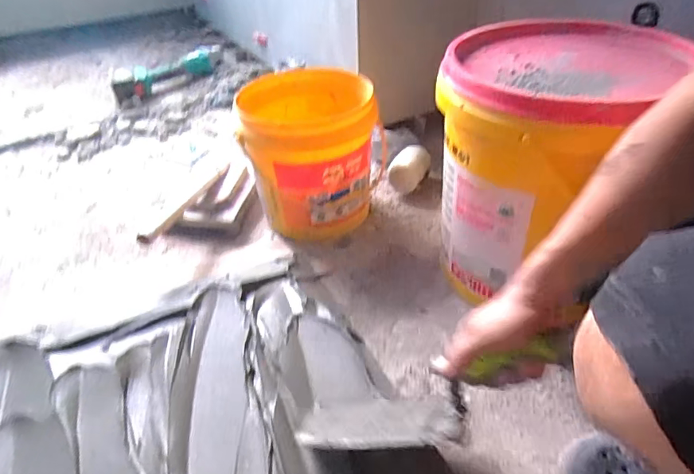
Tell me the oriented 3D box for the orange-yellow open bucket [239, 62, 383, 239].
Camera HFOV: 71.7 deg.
[{"bbox_3d":[-0.068,-0.153,0.903,0.231,0.237,0.233,-8,38,-6],"label":"orange-yellow open bucket"}]

